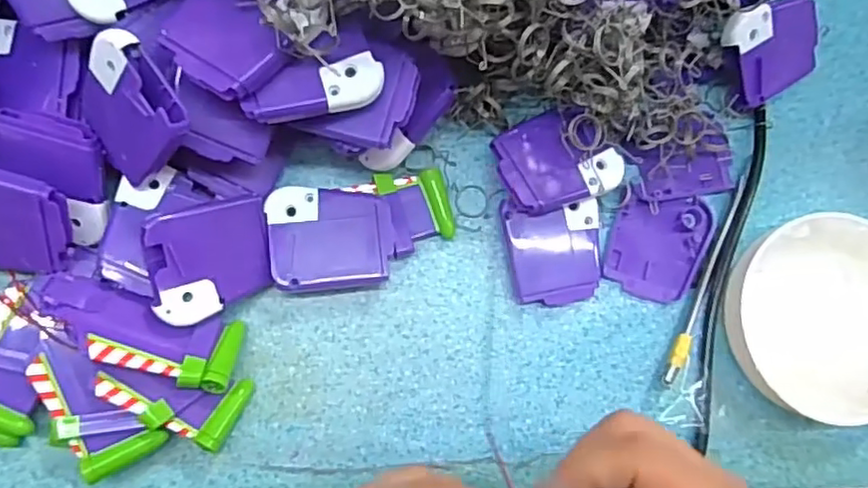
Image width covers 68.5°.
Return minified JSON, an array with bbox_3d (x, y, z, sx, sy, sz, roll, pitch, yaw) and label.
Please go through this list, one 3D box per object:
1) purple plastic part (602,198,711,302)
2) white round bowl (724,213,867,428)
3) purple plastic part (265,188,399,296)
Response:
[{"bbox_3d":[0.122,0.000,0.349,0.048,0.005,0.060,22,81,-3],"label":"purple plastic part"},{"bbox_3d":[0.211,0.039,0.343,0.101,0.025,0.105,1,83,-6],"label":"white round bowl"},{"bbox_3d":[-0.052,-0.002,0.326,0.060,0.019,0.052,-5,84,-7],"label":"purple plastic part"}]

